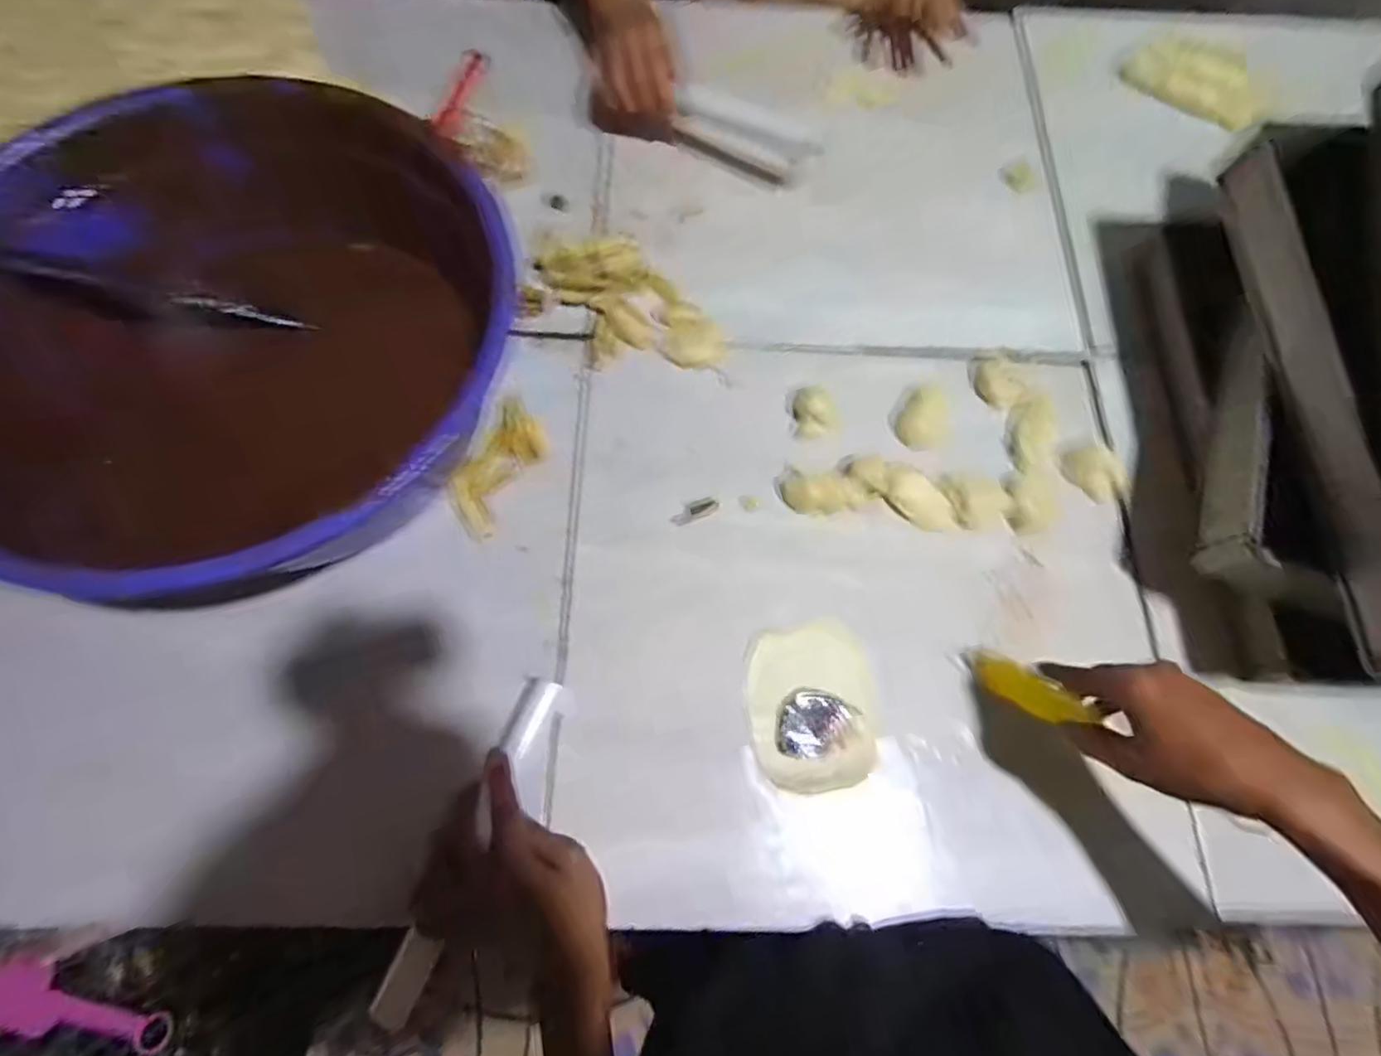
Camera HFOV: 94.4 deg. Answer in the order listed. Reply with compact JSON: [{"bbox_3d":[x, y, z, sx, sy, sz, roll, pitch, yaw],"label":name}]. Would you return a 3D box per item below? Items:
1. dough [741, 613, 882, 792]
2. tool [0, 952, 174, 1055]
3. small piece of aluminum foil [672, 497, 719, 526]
[{"bbox_3d":[0.096,0.140,0.506,0.100,0.008,0.124,-6,71,-4],"label":"dough"},{"bbox_3d":[-0.531,0.401,0.544,0.170,0.032,0.051,10,69,2],"label":"tool"},{"bbox_3d":[0.004,-0.015,0.562,0.043,0.004,0.016,-22,73,-9],"label":"small piece of aluminum foil"}]

